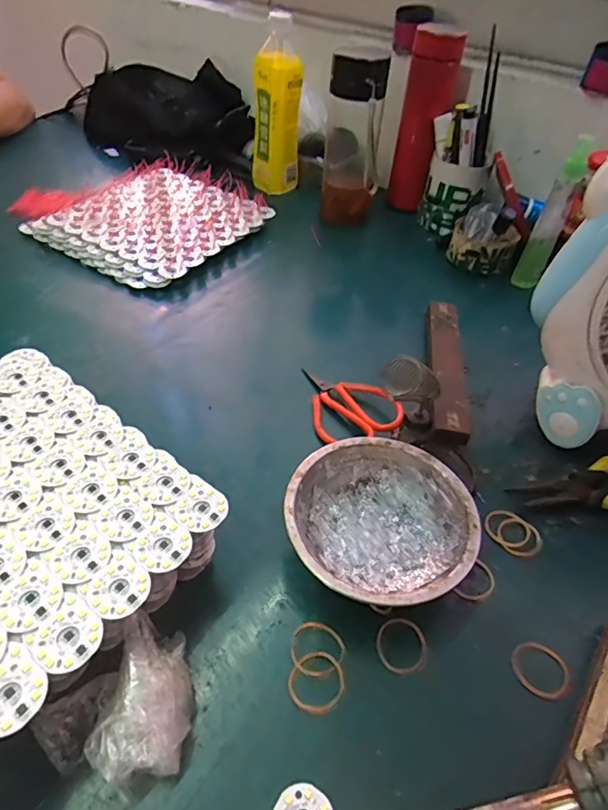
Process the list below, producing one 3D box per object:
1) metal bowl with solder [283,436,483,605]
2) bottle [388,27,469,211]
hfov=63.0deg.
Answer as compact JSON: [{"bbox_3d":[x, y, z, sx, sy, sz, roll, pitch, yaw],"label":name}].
[{"bbox_3d":[0.051,0.085,0.349,0.124,0.043,0.123,3,44,-3],"label":"metal bowl with solder"},{"bbox_3d":[0.162,-0.374,0.685,0.070,0.231,0.056,19,47,12],"label":"bottle"}]

